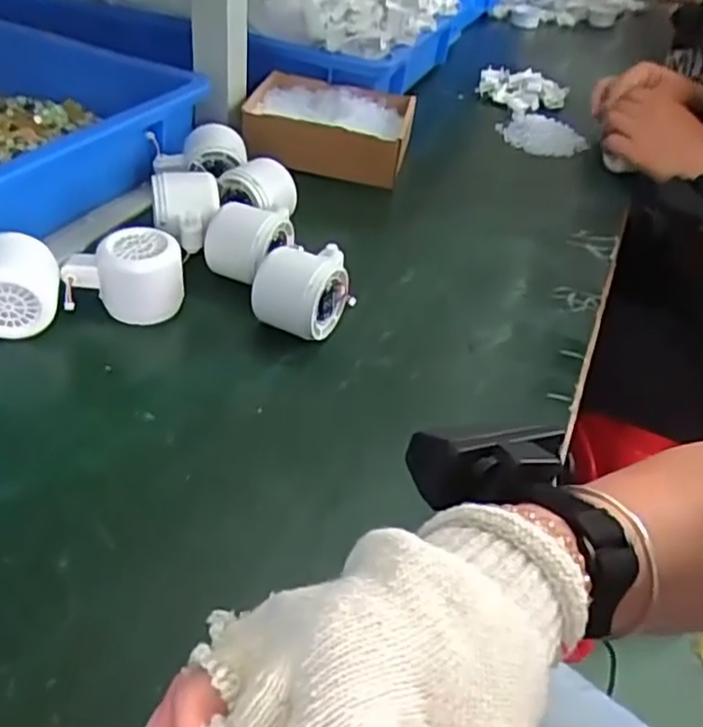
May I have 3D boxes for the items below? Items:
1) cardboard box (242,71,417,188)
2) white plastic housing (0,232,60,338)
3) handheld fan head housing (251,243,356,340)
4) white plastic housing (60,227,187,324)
[{"bbox_3d":[-0.026,-0.247,0.754,0.166,0.052,0.124,10,39,5],"label":"cardboard box"},{"bbox_3d":[-0.245,-0.051,0.485,0.082,0.062,0.045,-6,41,-15],"label":"white plastic housing"},{"bbox_3d":[-0.033,-0.056,0.520,0.057,0.056,0.054,24,42,20],"label":"handheld fan head housing"},{"bbox_3d":[-0.164,-0.058,0.513,0.081,0.055,0.058,-8,41,-17],"label":"white plastic housing"}]

